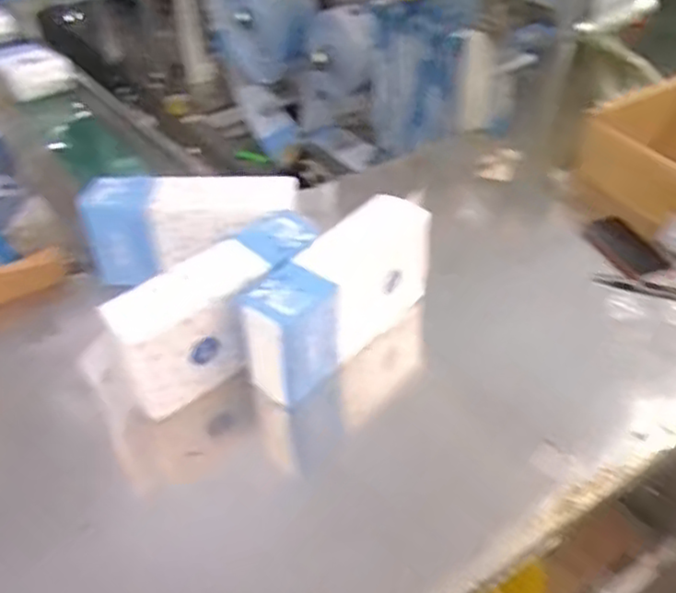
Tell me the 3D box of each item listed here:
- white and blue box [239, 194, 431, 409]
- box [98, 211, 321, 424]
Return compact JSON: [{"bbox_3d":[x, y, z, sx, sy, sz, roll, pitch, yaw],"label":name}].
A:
[{"bbox_3d":[0.003,-0.007,1.012,0.087,0.167,0.333,29,48,30],"label":"white and blue box"},{"bbox_3d":[-0.161,0.022,0.992,0.319,0.165,0.089,-32,49,-32],"label":"box"}]

